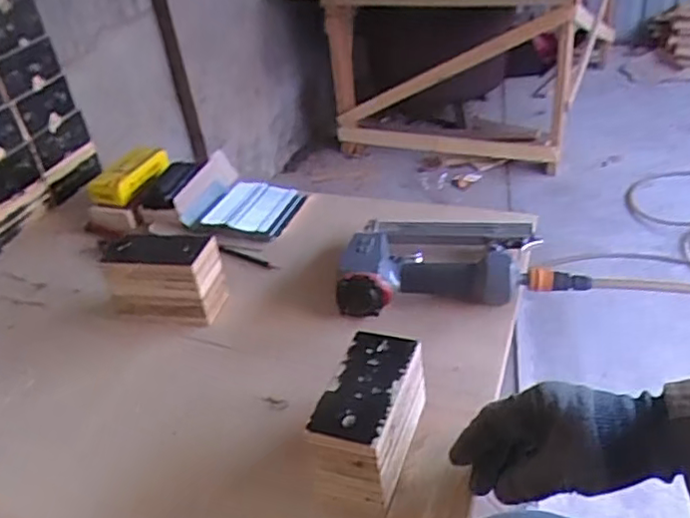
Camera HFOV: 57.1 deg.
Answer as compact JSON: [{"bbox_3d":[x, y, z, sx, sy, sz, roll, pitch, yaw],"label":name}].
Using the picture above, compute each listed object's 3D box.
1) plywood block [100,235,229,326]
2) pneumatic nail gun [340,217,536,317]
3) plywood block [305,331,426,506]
[{"bbox_3d":[-0.205,0.023,0.720,0.127,0.089,0.061,1,36,12],"label":"plywood block"},{"bbox_3d":[0.106,-0.002,0.719,0.222,0.055,0.129,-5,35,4],"label":"pneumatic nail gun"},{"bbox_3d":[0.022,0.135,0.523,0.067,0.084,0.125,6,38,20],"label":"plywood block"}]

